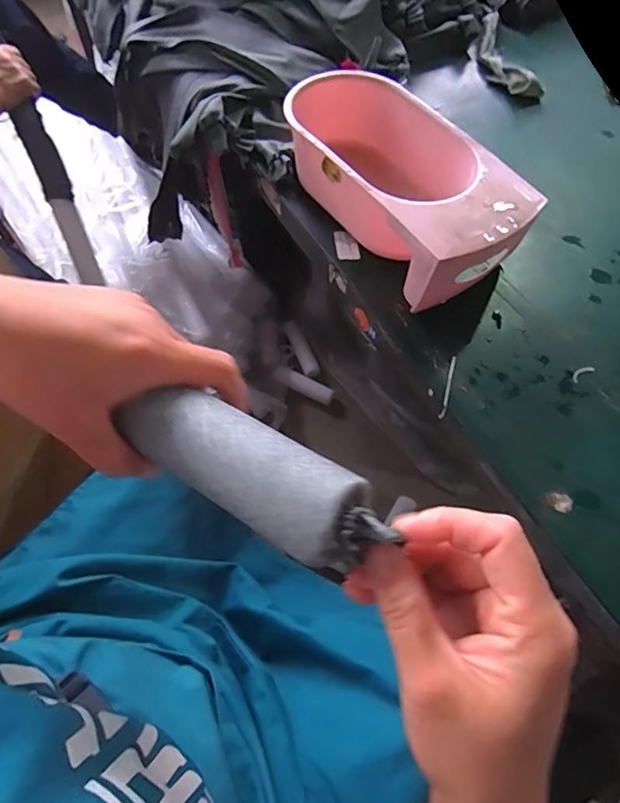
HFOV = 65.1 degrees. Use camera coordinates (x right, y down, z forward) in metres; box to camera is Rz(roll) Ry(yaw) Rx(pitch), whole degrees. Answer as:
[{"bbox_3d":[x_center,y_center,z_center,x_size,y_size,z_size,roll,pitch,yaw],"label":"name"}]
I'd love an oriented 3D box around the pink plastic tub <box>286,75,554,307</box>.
[{"bbox_3d":[0.090,-0.236,0.533,0.138,0.100,0.295,-30,67,-17],"label":"pink plastic tub"}]

